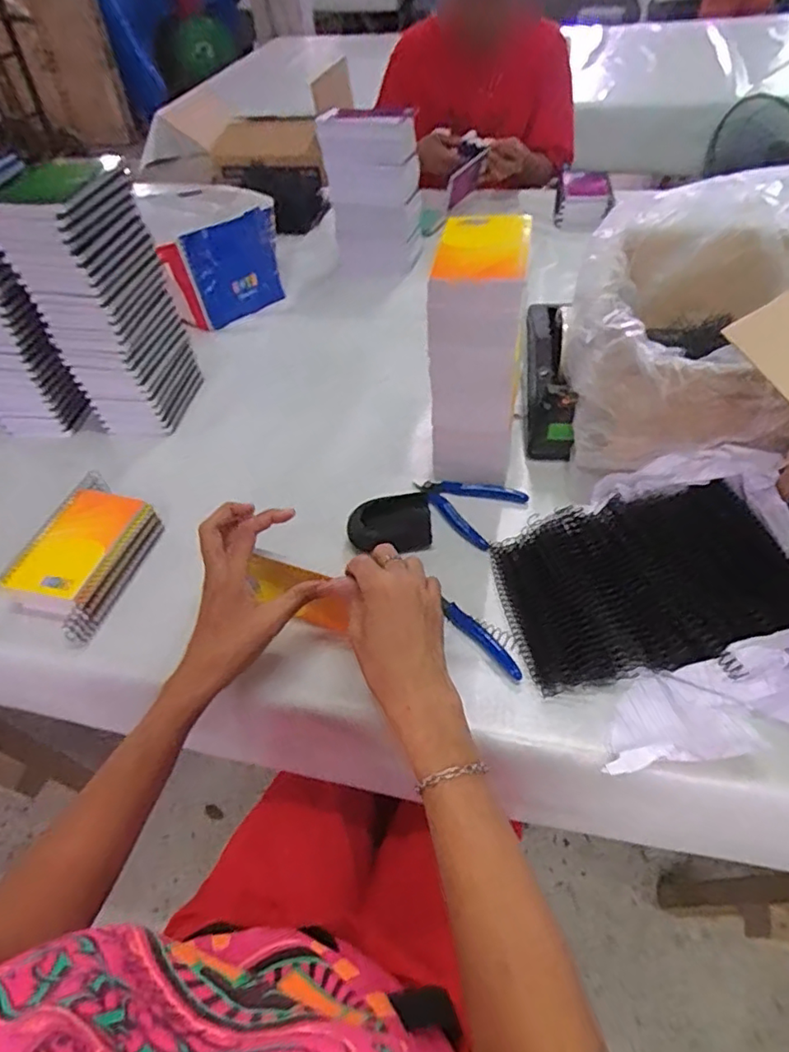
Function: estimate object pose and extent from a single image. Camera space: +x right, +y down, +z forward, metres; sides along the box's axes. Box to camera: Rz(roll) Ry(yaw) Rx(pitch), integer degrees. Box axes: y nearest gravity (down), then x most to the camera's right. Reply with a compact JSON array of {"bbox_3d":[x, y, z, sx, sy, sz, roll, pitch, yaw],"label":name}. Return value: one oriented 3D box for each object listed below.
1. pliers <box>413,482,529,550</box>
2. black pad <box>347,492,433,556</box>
[{"bbox_3d":[0.077,-0.029,0.640,0.108,0.016,0.083,28,56,27],"label":"pliers"},{"bbox_3d":[-0.004,-0.003,0.608,0.085,0.027,0.063,-8,48,-2],"label":"black pad"}]

